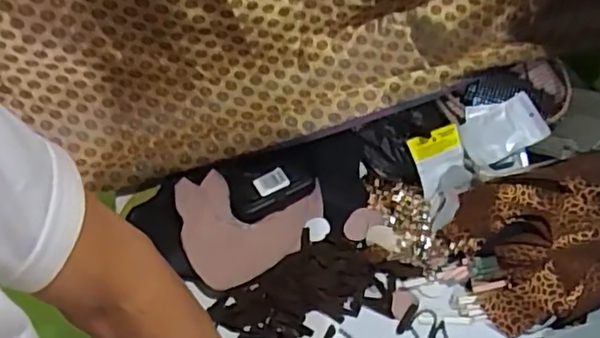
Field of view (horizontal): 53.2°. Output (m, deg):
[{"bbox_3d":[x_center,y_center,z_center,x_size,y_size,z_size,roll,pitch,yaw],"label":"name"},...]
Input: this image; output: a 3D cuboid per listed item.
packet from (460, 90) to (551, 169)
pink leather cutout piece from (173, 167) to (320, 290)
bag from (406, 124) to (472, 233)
[{"bbox_3d":[0.260,-0.054,0.782,0.098,0.015,0.084,-32,59,12],"label":"packet"},{"bbox_3d":[-0.058,0.061,0.753,0.178,0.034,0.170,-2,51,2],"label":"pink leather cutout piece"},{"bbox_3d":[0.182,0.008,0.746,0.077,0.018,0.117,-13,83,-22],"label":"bag"}]

